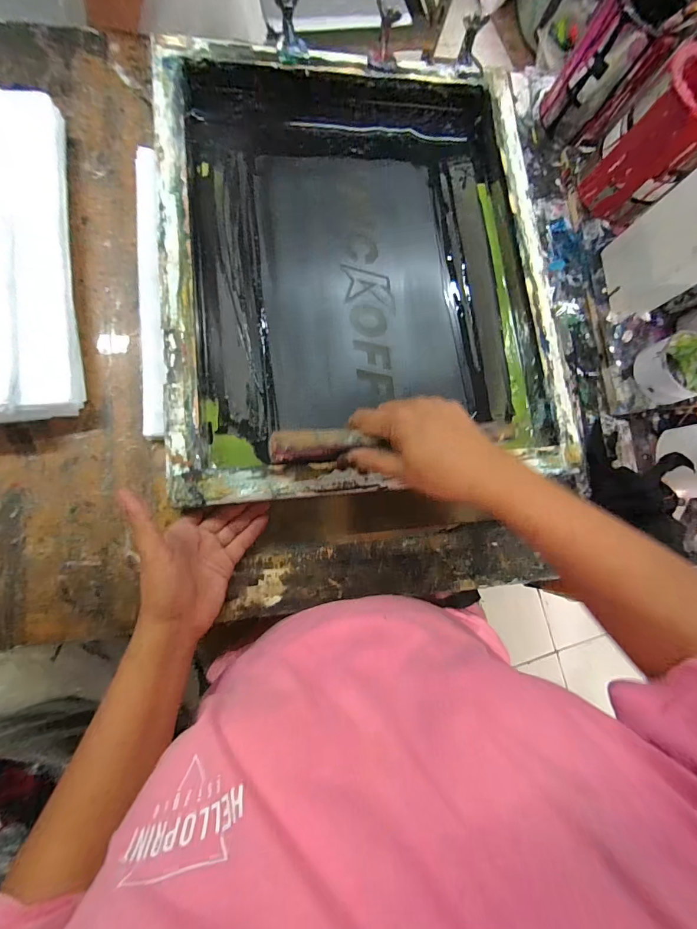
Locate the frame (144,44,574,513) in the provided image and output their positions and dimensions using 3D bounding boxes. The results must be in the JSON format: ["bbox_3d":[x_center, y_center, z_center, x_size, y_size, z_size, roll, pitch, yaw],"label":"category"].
[{"bbox_3d":[0.017,-0.244,0.472,0.445,0.051,0.546,-5,82,-9],"label":"frame"}]

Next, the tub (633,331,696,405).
[{"bbox_3d":[0.429,-0.126,0.512,0.079,0.054,0.080,1,82,-8],"label":"tub"}]

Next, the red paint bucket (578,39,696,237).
[{"bbox_3d":[0.383,-0.403,0.494,0.106,0.156,0.104,36,79,0],"label":"red paint bucket"}]

